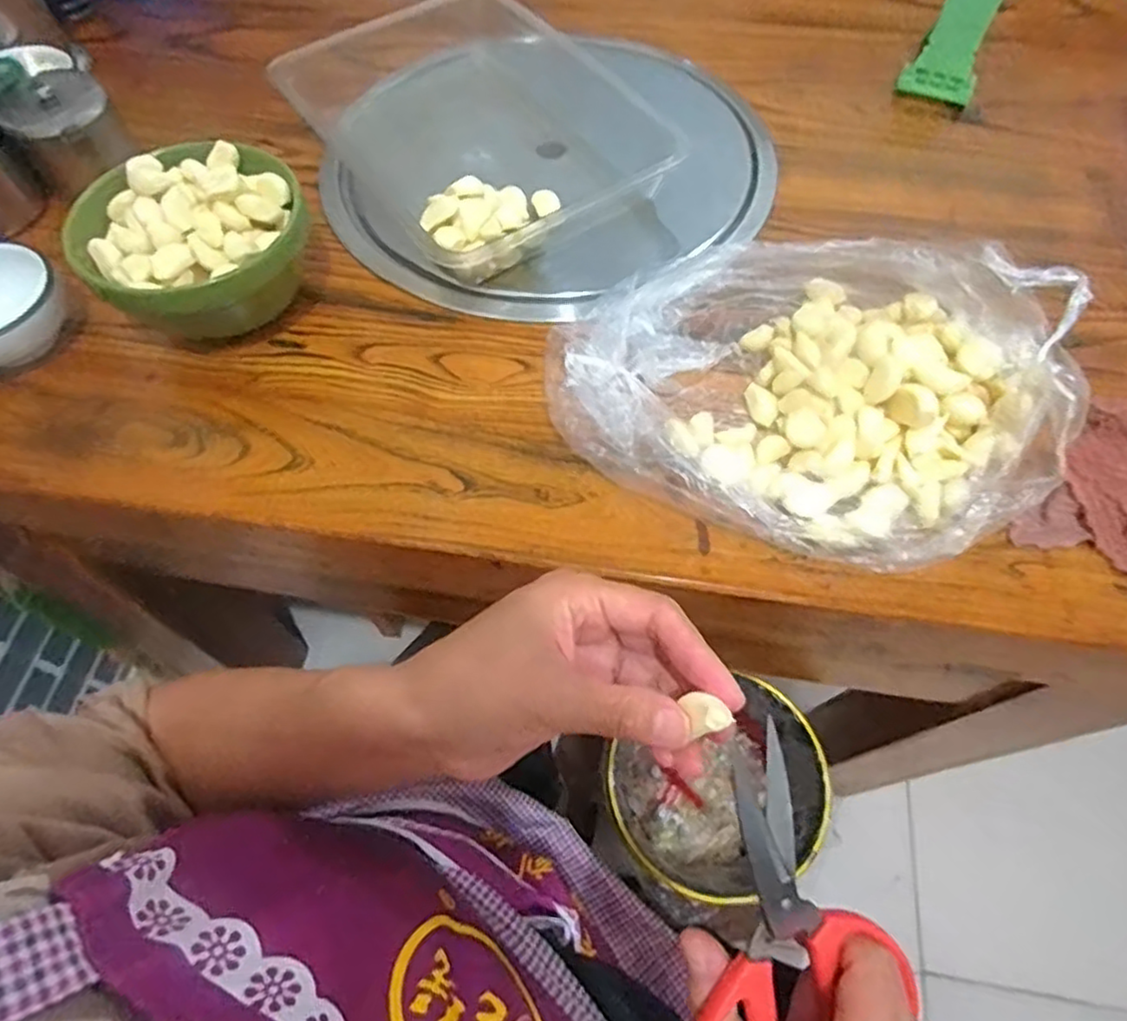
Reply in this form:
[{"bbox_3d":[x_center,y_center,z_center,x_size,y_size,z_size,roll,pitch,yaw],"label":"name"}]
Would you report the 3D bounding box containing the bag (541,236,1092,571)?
[{"bbox_3d":[0.156,-0.092,0.429,0.283,0.073,0.251,35,67,18],"label":"bag"}]

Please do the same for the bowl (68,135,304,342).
[{"bbox_3d":[-0.249,-0.182,0.466,0.141,0.078,0.141,0,62,0],"label":"bowl"}]

